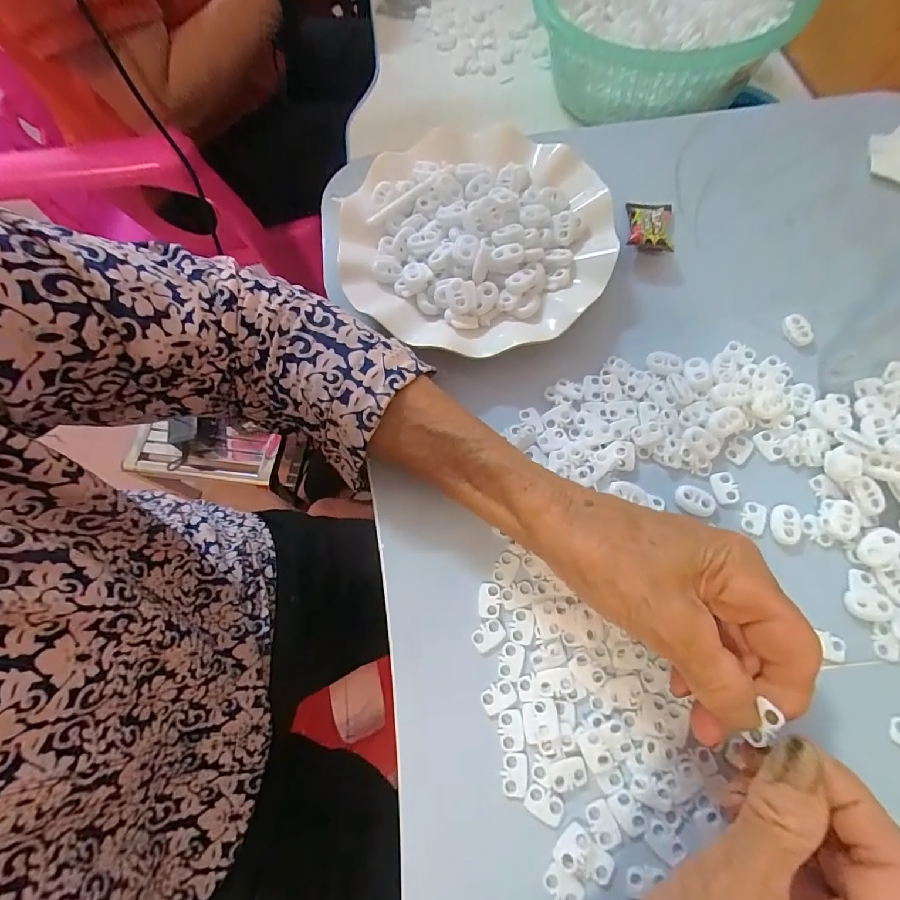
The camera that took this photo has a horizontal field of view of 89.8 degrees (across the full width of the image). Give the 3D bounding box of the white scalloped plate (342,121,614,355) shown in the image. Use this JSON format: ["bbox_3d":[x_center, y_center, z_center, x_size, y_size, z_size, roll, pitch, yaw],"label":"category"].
[{"bbox_3d":[0.016,-0.146,0.310,0.177,0.028,0.178,-1,68,3],"label":"white scalloped plate"}]

